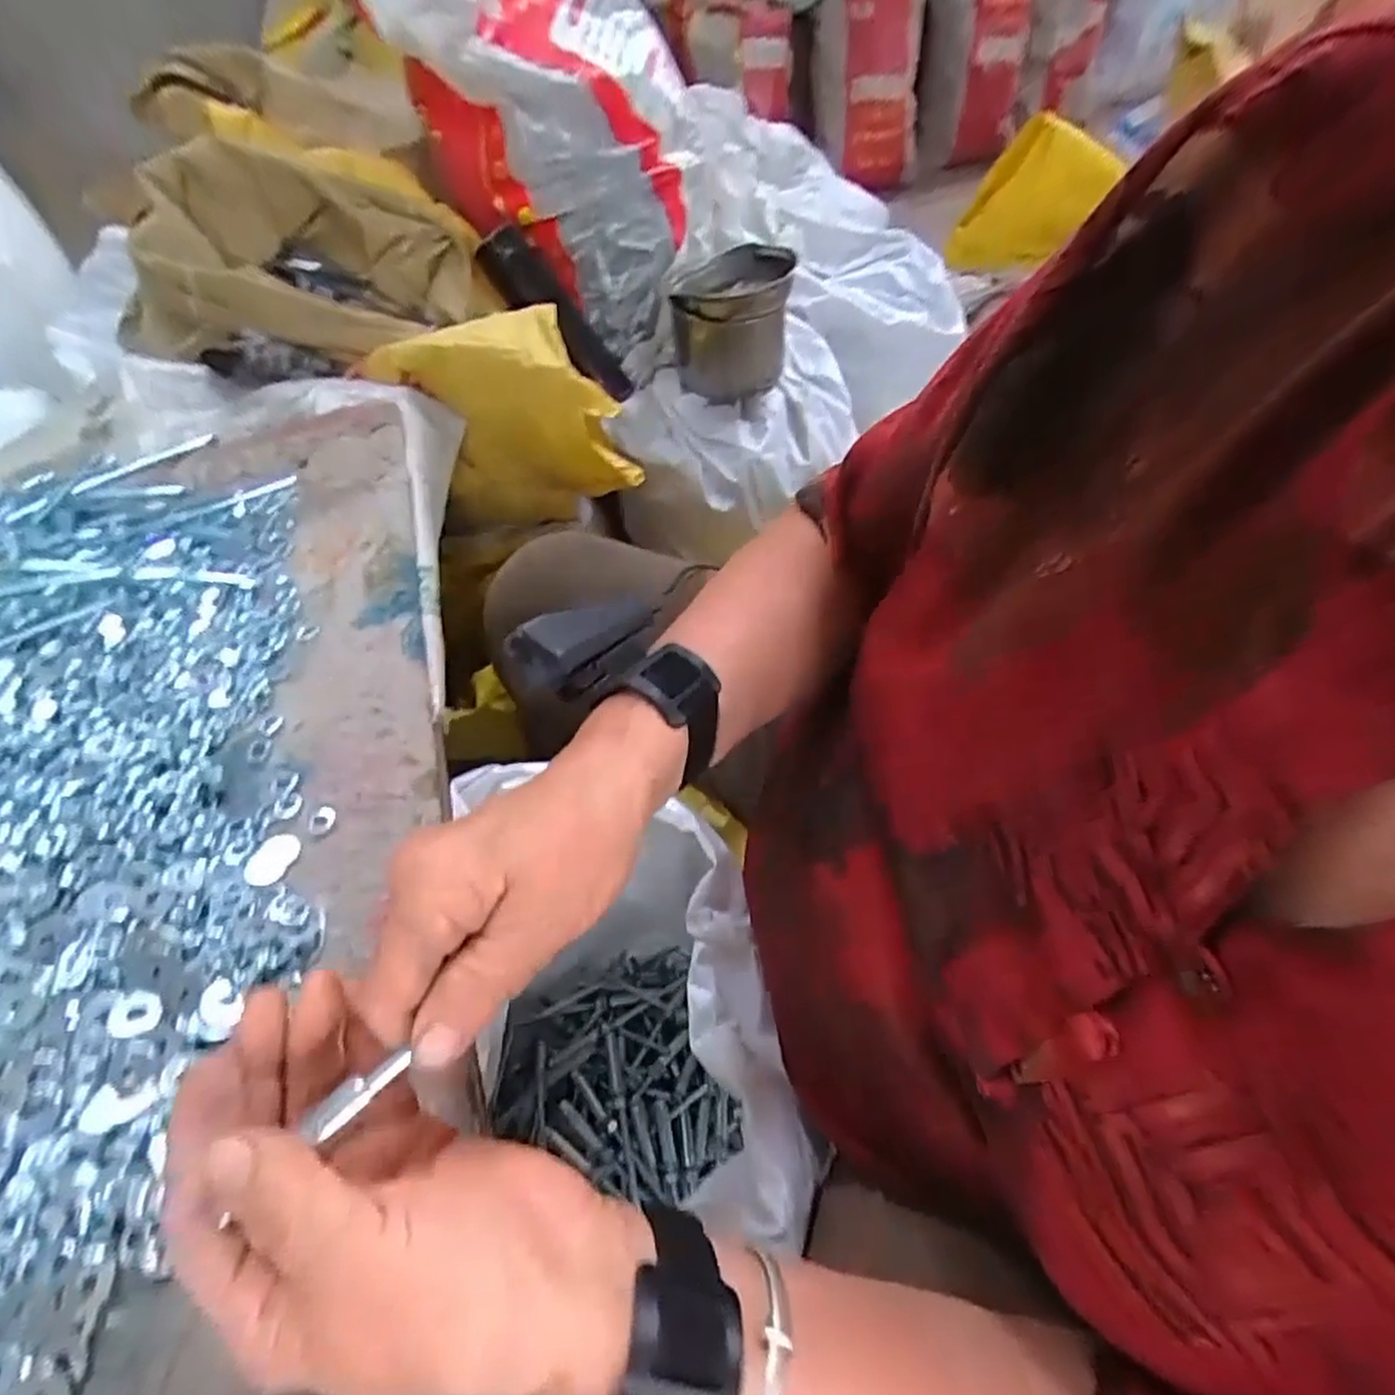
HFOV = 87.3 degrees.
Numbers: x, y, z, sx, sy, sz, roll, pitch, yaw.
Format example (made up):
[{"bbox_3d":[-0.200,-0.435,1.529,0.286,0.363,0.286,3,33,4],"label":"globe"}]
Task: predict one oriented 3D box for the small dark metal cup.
[{"bbox_3d":[0.043,-0.440,0.875,0.127,0.139,0.128,-2,53,2],"label":"small dark metal cup"}]

